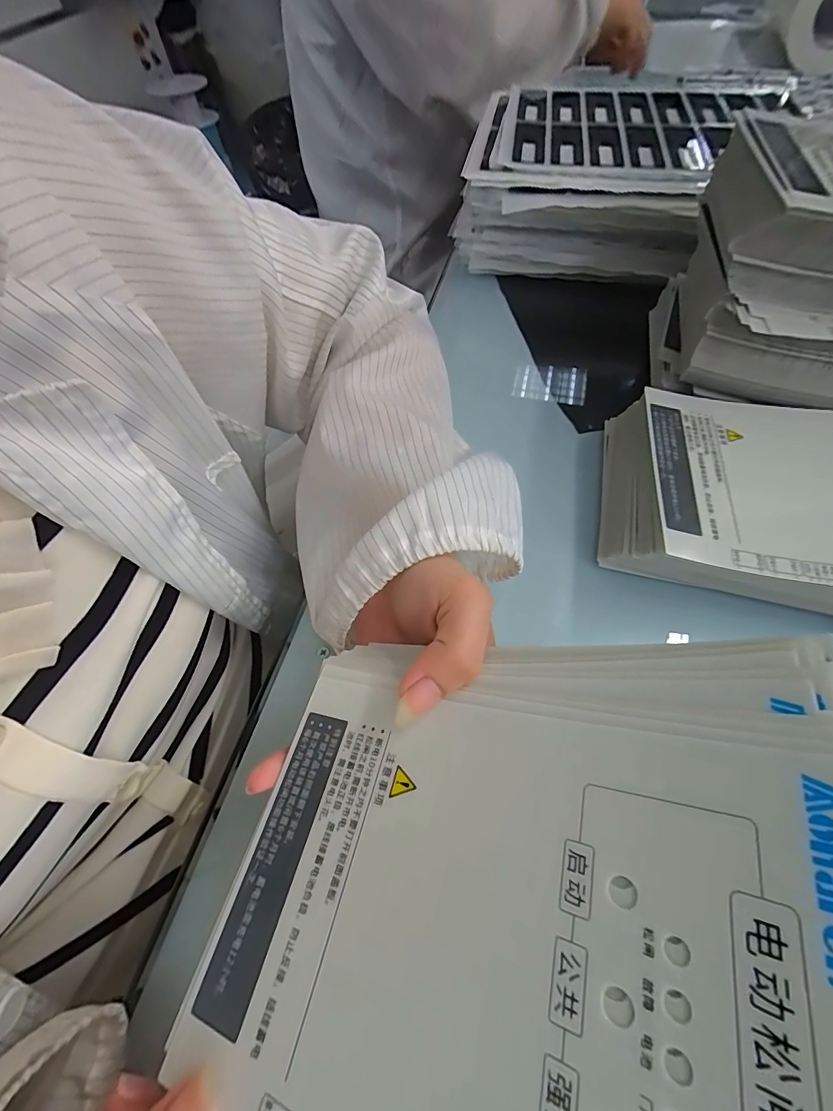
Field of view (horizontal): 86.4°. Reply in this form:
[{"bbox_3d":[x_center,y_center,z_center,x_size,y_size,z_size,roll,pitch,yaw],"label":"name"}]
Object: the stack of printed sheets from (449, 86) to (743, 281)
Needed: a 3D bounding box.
[{"bbox_3d":[0.167,-0.370,0.442,0.225,0.086,0.220,17,62,12],"label":"stack of printed sheets"}]

